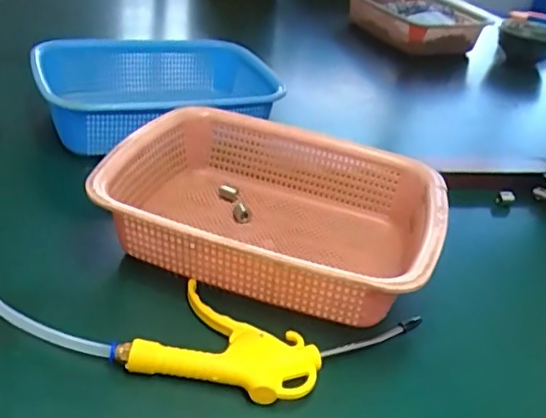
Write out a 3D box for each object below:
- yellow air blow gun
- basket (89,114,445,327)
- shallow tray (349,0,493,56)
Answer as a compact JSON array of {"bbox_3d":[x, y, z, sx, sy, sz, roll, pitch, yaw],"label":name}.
[{"bbox_3d":[0.002,0.102,0.437,0.206,0.018,0.106,11,34,6],"label":"yellow air blow gun"},{"bbox_3d":[0.004,0.002,0.530,0.282,0.078,0.206,17,35,14],"label":"basket"},{"bbox_3d":[0.276,-0.371,1.107,0.194,0.068,0.251,-18,41,-32],"label":"shallow tray"}]

